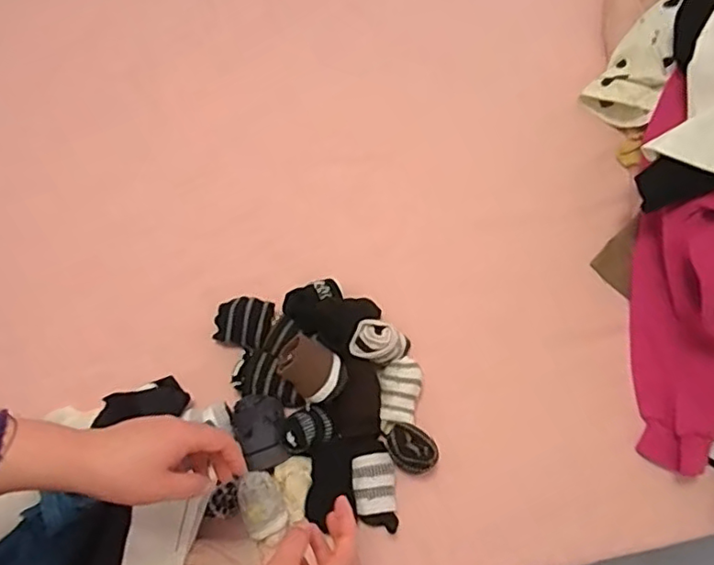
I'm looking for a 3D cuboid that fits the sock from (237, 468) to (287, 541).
[{"bbox_3d":[-0.109,0.254,0.674,0.046,0.029,0.071,-19,72,-5],"label":"sock"}]

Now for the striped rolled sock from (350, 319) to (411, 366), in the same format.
[{"bbox_3d":[0.031,0.077,0.746,0.076,0.064,0.054,8,71,4],"label":"striped rolled sock"}]

